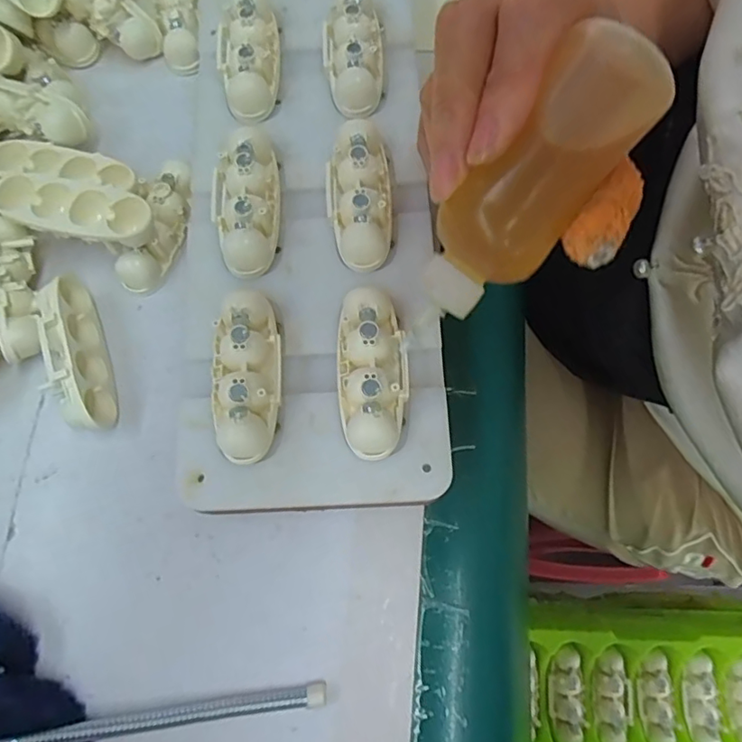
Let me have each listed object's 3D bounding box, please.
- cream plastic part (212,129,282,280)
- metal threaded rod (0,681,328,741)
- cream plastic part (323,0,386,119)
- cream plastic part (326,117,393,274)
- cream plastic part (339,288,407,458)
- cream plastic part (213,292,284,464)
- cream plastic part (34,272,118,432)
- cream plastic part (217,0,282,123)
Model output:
[{"bbox_3d":[-0.050,-0.067,0.225,0.026,0.016,0.060,0,75,-1],"label":"cream plastic part"},{"bbox_3d":[-0.077,0.118,0.191,0.123,0.011,0.006,-7,75,-2],"label":"metal threaded rod"},{"bbox_3d":[-0.007,-0.139,0.246,0.026,0.017,0.059,-3,75,-1],"label":"cream plastic part"},{"bbox_3d":[-0.005,-0.071,0.226,0.025,0.016,0.061,-2,75,-1],"label":"cream plastic part"},{"bbox_3d":[0.001,0.000,0.205,0.024,0.015,0.061,-2,75,-1],"label":"cream plastic part"},{"bbox_3d":[-0.045,0.001,0.205,0.024,0.016,0.061,-3,75,-1],"label":"cream plastic part"},{"bbox_3d":[-0.116,-0.007,0.222,0.016,0.025,0.062,-20,76,-6],"label":"cream plastic part"},{"bbox_3d":[-0.053,-0.138,0.245,0.026,0.016,0.058,-4,75,-1],"label":"cream plastic part"}]

